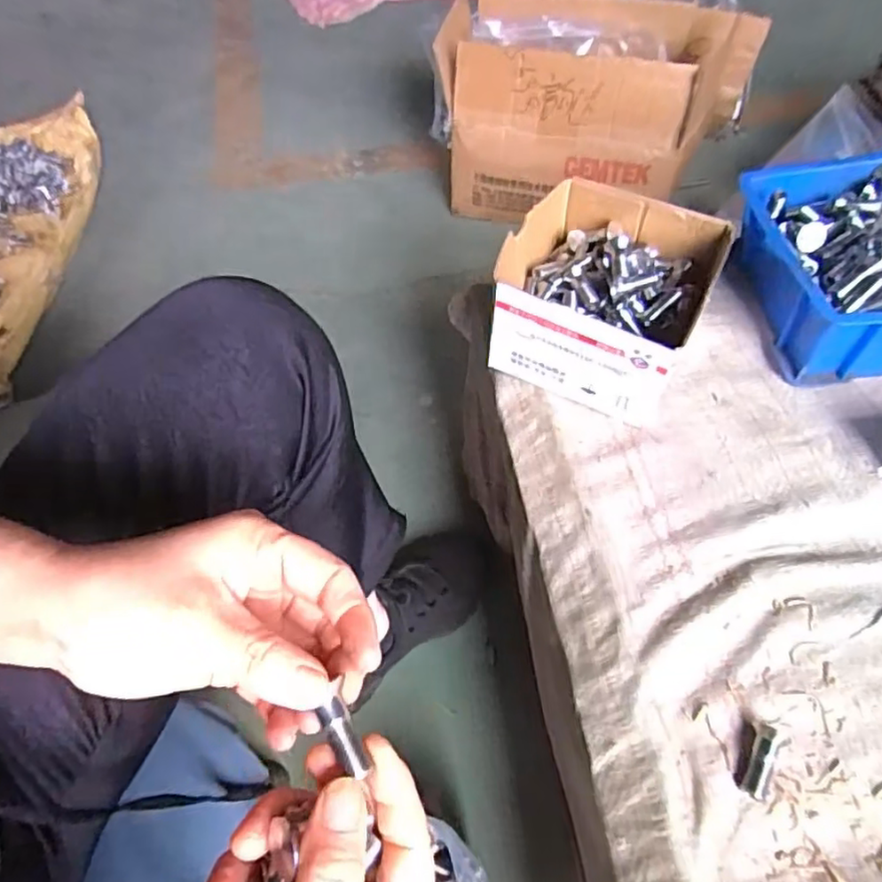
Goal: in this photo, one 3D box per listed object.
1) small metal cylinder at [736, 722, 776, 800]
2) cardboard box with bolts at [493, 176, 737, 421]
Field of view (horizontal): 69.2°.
[{"bbox_3d":[0.163,0.165,0.328,0.012,0.010,0.036,22,59,17],"label":"small metal cylinder"},{"bbox_3d":[0.120,-0.107,0.485,0.142,0.086,0.148,26,58,17],"label":"cardboard box with bolts"}]

